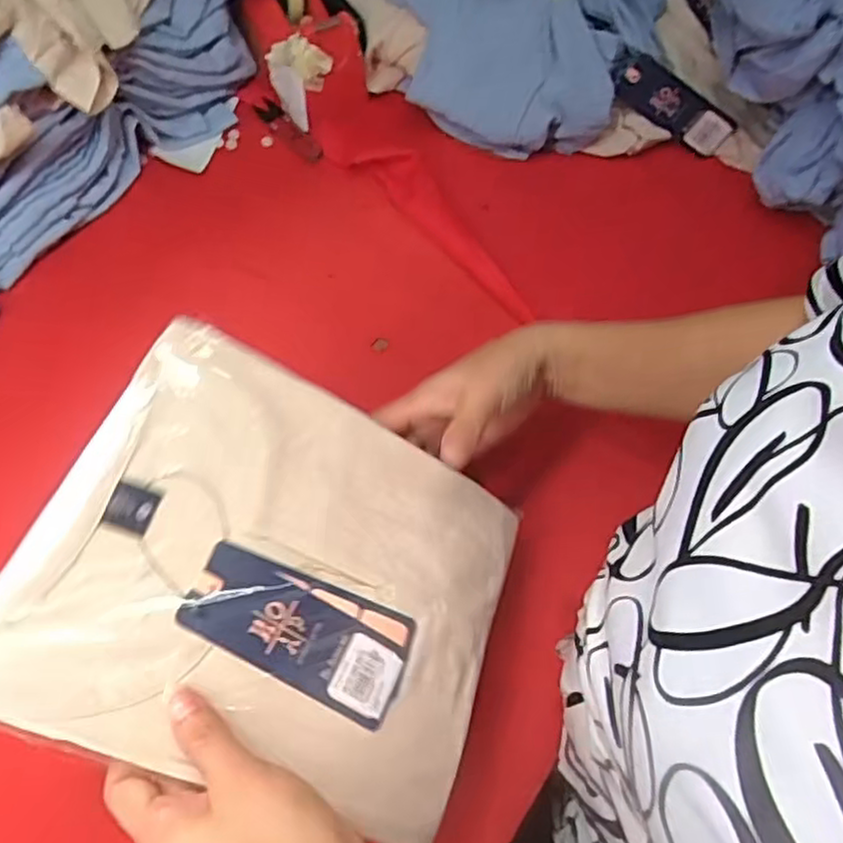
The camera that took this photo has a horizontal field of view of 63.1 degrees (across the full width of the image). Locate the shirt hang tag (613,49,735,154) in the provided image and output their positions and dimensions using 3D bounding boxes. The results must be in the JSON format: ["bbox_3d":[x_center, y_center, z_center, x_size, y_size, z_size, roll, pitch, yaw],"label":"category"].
[{"bbox_3d":[0.249,-0.309,0.672,0.121,0.010,0.047,29,105,-6],"label":"shirt hang tag"}]

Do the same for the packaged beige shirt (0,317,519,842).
[{"bbox_3d":[-0.067,0.082,0.365,0.244,0.009,0.207,29,61,-16],"label":"packaged beige shirt"}]

